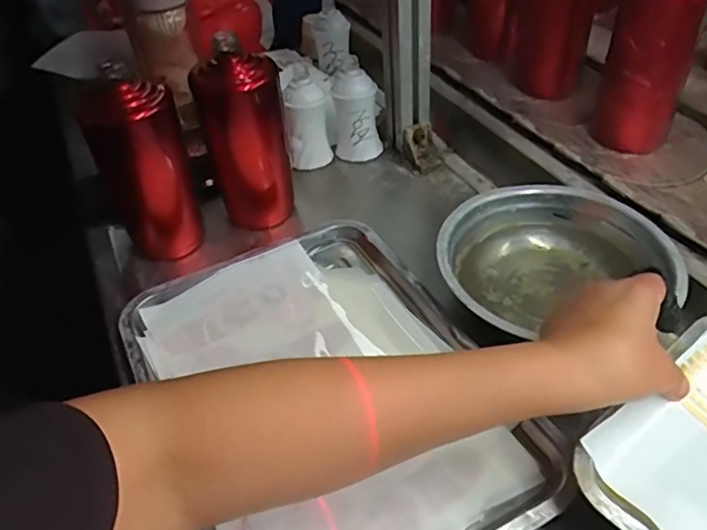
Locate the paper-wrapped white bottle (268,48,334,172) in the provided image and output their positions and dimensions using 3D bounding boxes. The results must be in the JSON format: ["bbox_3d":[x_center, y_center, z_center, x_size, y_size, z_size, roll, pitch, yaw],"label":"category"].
[{"bbox_3d":[-0.056,-0.178,0.686,0.059,0.117,0.051,-7,43,2],"label":"paper-wrapped white bottle"}]

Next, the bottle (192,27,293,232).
[{"bbox_3d":[-0.112,-0.126,0.585,0.071,0.189,0.066,-32,48,-23],"label":"bottle"}]

